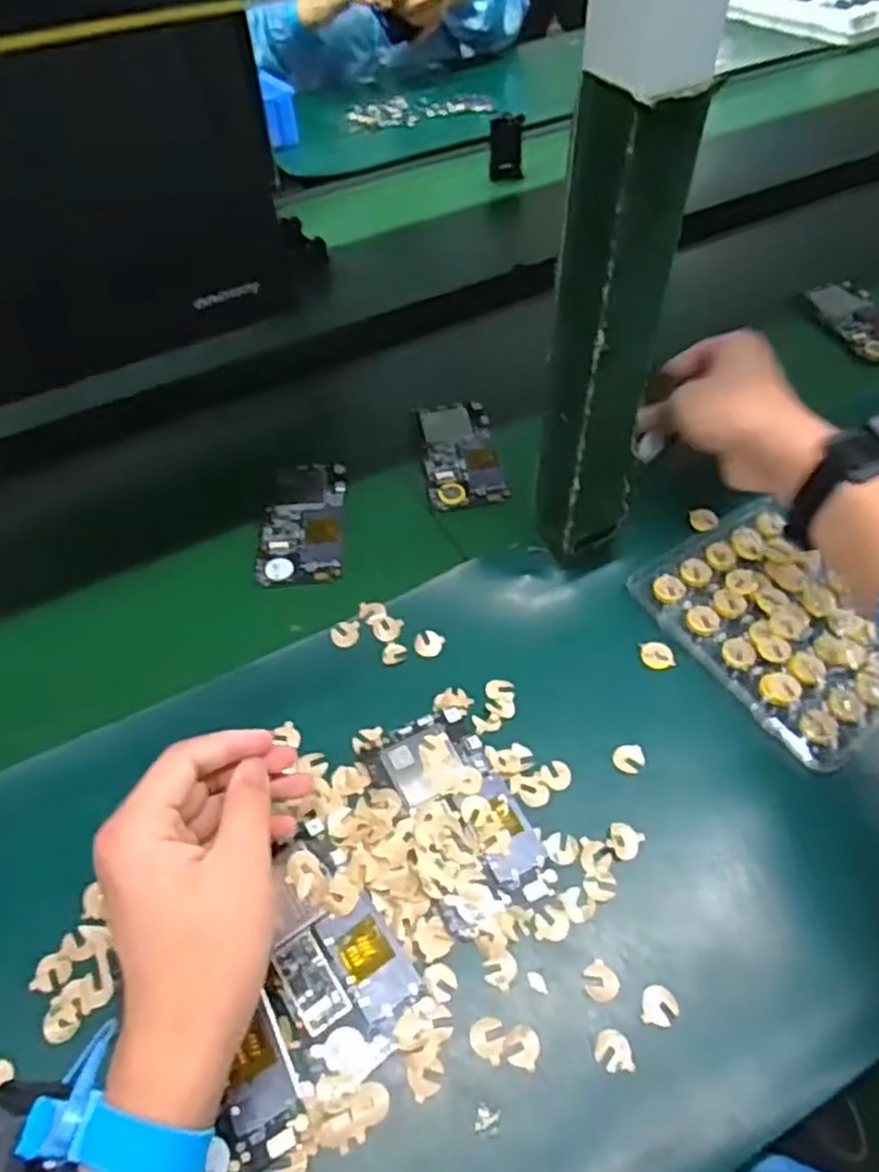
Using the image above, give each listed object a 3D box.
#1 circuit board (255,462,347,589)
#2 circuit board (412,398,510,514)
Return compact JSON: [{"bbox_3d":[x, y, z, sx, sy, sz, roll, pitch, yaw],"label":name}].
[{"bbox_3d":[-0.107,-0.053,0.600,0.064,0.004,0.123,-3,50,1],"label":"circuit board"},{"bbox_3d":[0.018,-0.112,0.642,0.063,0.006,0.123,-9,50,-4],"label":"circuit board"}]

